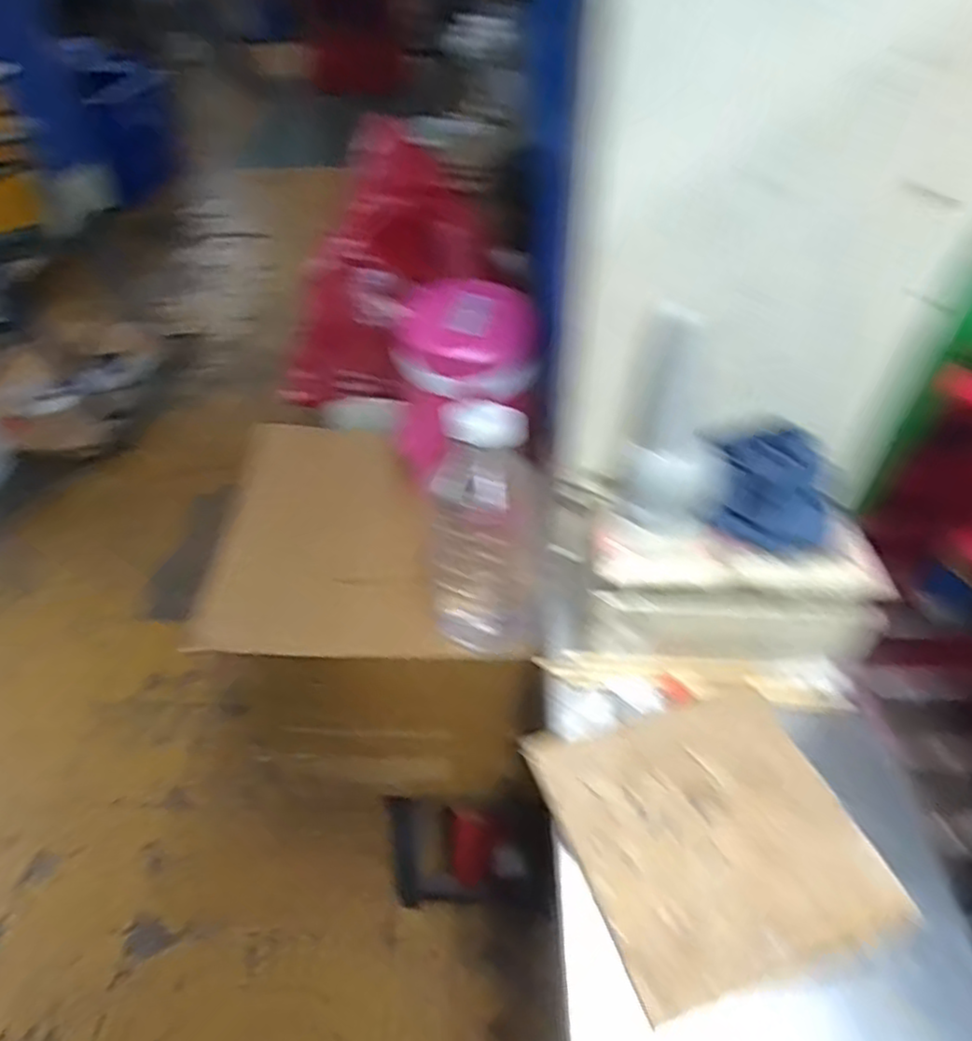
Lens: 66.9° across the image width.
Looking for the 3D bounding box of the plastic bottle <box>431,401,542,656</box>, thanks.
[{"bbox_3d":[0.000,0.016,0.652,0.094,0.227,0.090,1,44,1],"label":"plastic bottle"}]

